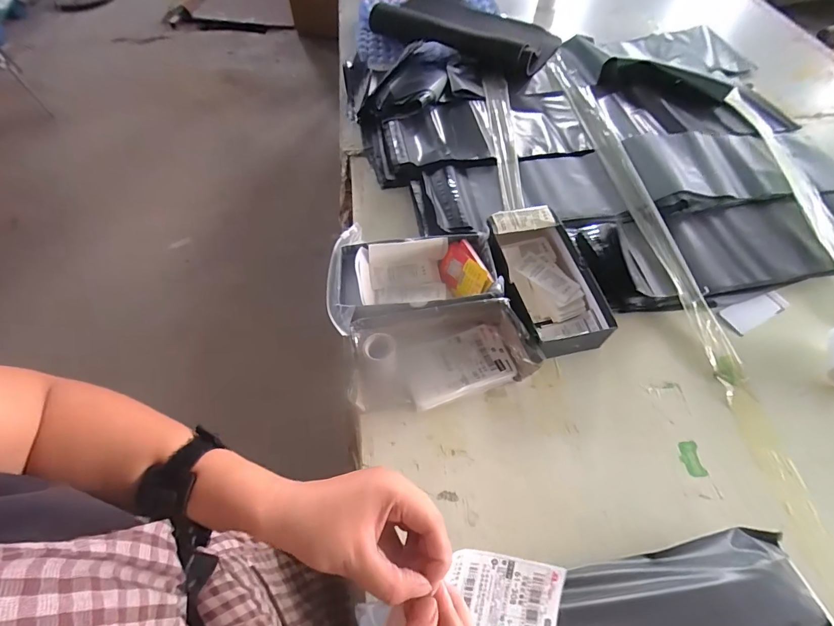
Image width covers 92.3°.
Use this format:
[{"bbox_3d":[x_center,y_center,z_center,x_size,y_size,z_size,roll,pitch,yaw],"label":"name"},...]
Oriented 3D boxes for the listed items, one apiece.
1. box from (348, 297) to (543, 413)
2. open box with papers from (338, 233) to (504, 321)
[{"bbox_3d":[0.031,0.050,0.519,0.225,0.060,0.120,-6,58,-4],"label":"box"},{"bbox_3d":[-0.001,-0.051,0.565,0.210,0.047,0.122,-6,58,-4],"label":"open box with papers"}]

